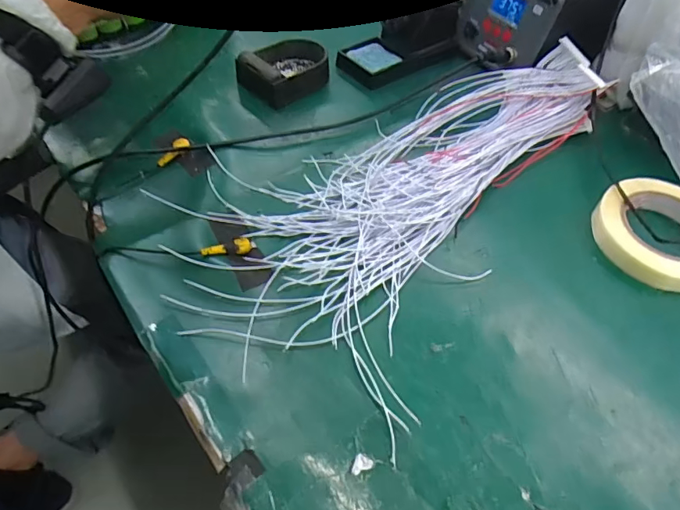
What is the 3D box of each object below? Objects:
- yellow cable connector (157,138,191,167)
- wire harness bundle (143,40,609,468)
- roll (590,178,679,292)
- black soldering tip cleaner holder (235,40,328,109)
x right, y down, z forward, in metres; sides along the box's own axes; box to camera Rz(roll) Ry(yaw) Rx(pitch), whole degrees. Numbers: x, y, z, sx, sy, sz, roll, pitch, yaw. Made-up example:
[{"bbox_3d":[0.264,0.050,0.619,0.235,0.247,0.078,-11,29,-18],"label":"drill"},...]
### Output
[{"bbox_3d":[-0.170,-0.105,0.498,0.013,0.006,0.042,22,53,14],"label":"yellow cable connector"},{"bbox_3d":[0.054,-0.093,0.483,0.277,0.050,0.483,29,56,19],"label":"wire harness bundle"},{"bbox_3d":[0.299,-0.021,0.453,0.117,0.030,0.117,1,53,-1],"label":"roll"},{"bbox_3d":[-0.060,-0.221,0.586,0.101,0.033,0.086,-36,62,-25],"label":"black soldering tip cleaner holder"}]

